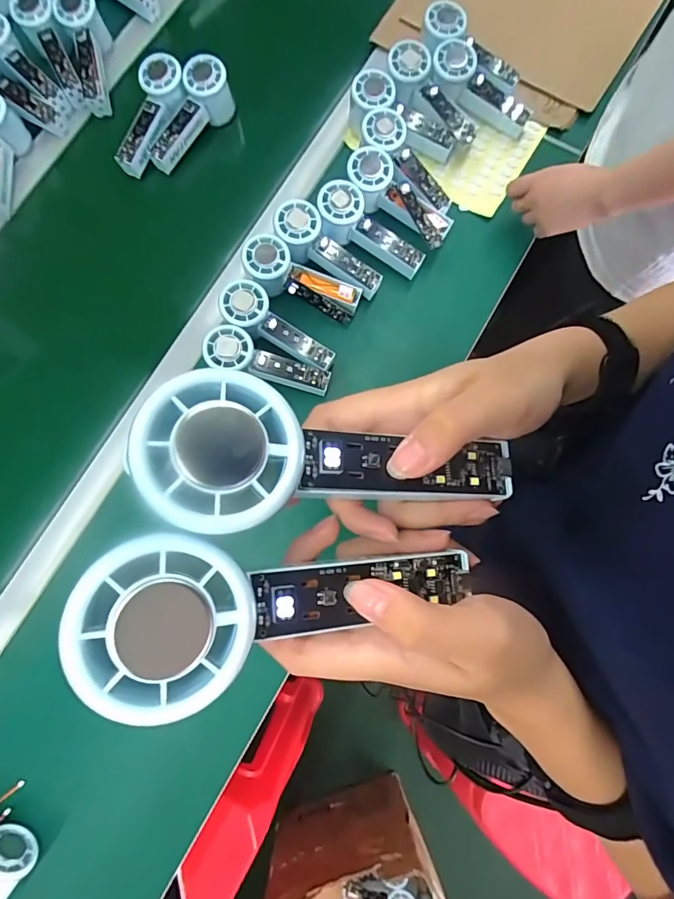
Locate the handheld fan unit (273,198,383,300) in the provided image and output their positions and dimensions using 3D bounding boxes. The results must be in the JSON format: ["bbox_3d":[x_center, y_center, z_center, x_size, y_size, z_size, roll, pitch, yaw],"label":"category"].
[{"bbox_3d":[-0.013,-0.254,0.584,0.154,0.039,0.062,34,81,-11],"label":"handheld fan unit"}]

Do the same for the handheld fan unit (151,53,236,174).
[{"bbox_3d":[-0.199,-0.452,0.631,0.058,0.066,0.155,39,97,7],"label":"handheld fan unit"}]

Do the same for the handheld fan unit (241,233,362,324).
[{"bbox_3d":[-0.045,-0.213,0.570,0.152,0.024,0.058,25,80,-13],"label":"handheld fan unit"}]

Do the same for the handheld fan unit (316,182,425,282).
[{"bbox_3d":[0.041,-0.280,0.589,0.155,0.038,0.065,32,81,-11],"label":"handheld fan unit"}]

